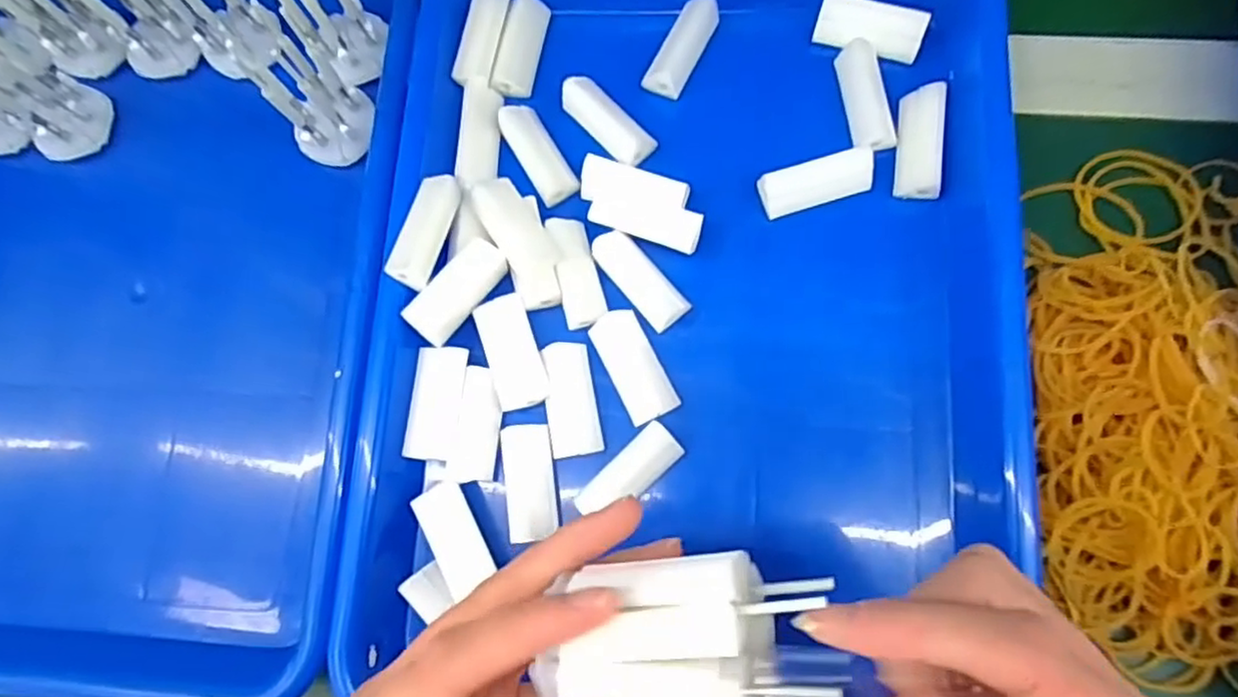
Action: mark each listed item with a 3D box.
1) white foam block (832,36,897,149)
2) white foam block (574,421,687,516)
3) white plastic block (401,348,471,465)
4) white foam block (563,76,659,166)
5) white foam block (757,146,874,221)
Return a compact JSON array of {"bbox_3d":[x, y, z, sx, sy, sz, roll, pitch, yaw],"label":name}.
[{"bbox_3d":[0.107,-0.108,0.287,0.017,0.011,0.047,-9,77,4],"label":"white foam block"},{"bbox_3d":[0.004,0.050,0.267,0.045,0.009,0.018,-44,77,-4],"label":"white foam block"},{"bbox_3d":[-0.074,0.022,0.271,0.020,0.006,0.045,6,78,7],"label":"white plastic block"},{"bbox_3d":[-0.005,-0.100,0.293,0.045,0.012,0.018,42,85,12],"label":"white foam block"},{"bbox_3d":[0.083,-0.070,0.282,0.046,0.011,0.017,-16,77,2],"label":"white foam block"}]

